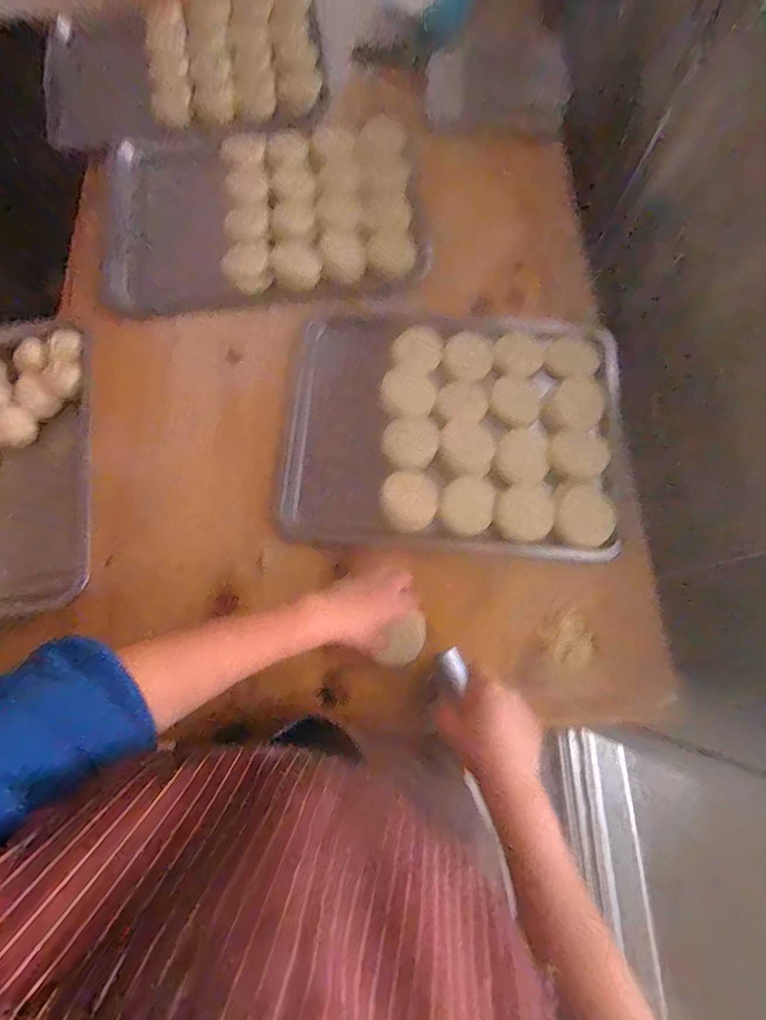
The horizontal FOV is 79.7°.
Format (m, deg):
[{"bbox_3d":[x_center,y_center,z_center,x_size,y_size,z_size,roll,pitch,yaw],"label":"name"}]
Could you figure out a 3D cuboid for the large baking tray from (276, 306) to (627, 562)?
[{"bbox_3d":[0.094,-0.115,0.600,0.433,0.023,0.340,4,75,1],"label":"large baking tray"}]

